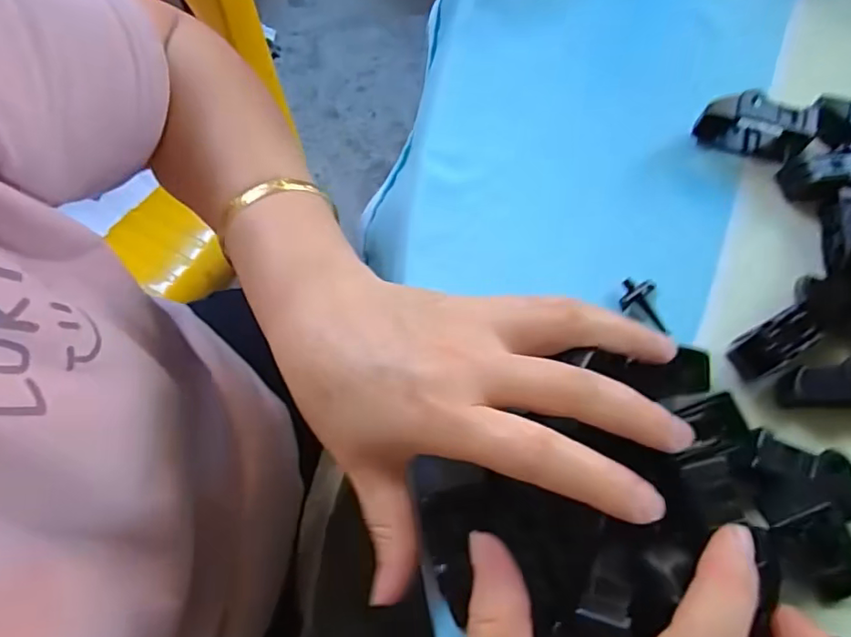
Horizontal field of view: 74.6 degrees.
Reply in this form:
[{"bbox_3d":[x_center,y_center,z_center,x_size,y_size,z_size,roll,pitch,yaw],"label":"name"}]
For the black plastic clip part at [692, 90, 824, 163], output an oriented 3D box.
[{"bbox_3d":[0.156,-0.092,0.268,0.048,0.025,0.017,15,73,4],"label":"black plastic clip part"}]

